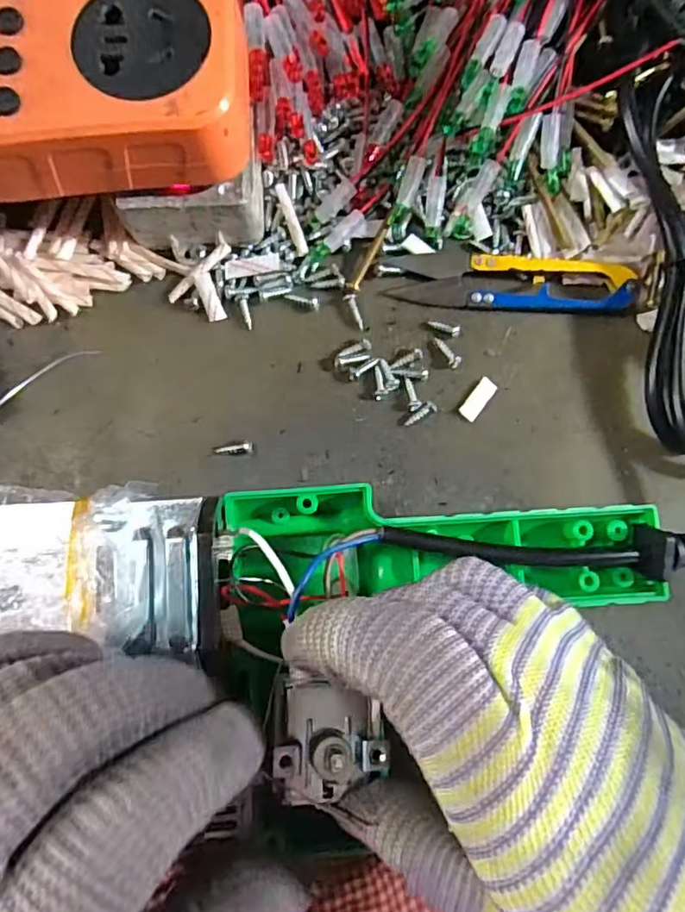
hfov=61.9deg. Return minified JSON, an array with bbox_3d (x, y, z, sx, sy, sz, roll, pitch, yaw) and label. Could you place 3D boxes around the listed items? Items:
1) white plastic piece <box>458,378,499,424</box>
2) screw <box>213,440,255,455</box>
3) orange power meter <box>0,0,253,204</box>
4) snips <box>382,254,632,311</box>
[{"bbox_3d":[0.055,-0.023,0.230,0.007,0.004,0.019,37,83,3],"label":"white plastic piece"},{"bbox_3d":[-0.042,-0.003,0.223,0.016,0.005,0.006,-1,82,-2],"label":"screw"},{"bbox_3d":[-0.095,-0.120,0.184,0.126,0.029,0.070,-5,82,-2],"label":"orange power meter"},{"bbox_3d":[0.069,-0.071,0.233,0.097,0.009,0.021,2,82,-1],"label":"snips"}]

